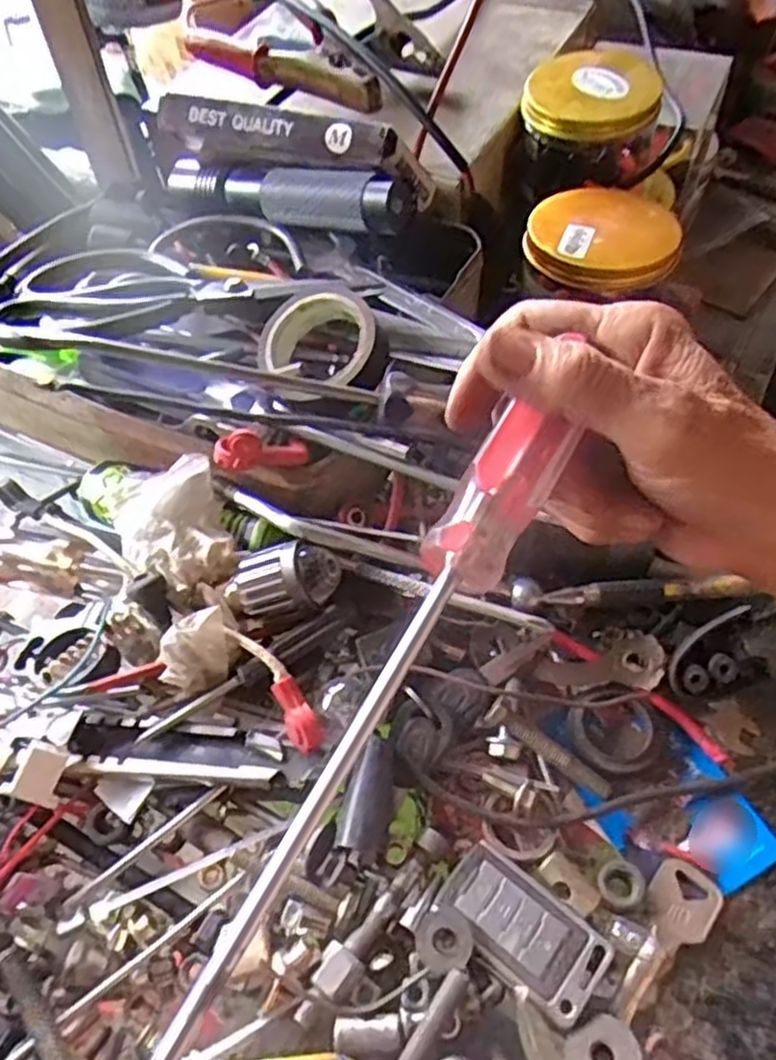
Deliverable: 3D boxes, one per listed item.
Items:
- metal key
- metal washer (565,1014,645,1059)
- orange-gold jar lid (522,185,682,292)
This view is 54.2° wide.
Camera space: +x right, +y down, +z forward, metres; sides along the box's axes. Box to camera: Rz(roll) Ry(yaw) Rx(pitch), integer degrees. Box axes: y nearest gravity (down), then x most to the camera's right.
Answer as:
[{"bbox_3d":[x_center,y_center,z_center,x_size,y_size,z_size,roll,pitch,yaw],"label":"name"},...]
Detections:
[{"bbox_3d":[0.096,0.143,0.263,0.023,0.005,0.058,30,60,21],"label":"metal key"},{"bbox_3d":[0.069,0.167,0.241,0.023,0.004,0.021,-6,45,6],"label":"metal washer"},{"bbox_3d":[0.118,-0.164,0.417,0.080,0.020,0.077,-1,54,1],"label":"orange-gold jar lid"}]

